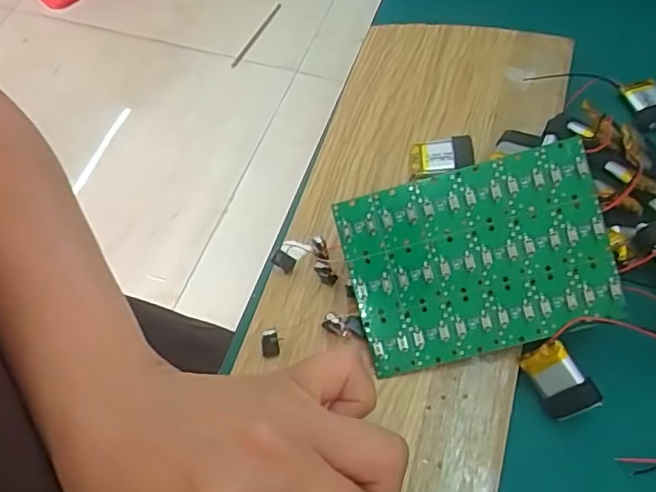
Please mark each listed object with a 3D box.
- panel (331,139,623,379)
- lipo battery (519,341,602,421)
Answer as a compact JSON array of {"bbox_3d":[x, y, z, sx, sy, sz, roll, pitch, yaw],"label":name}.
[{"bbox_3d":[0.064,0.007,0.254,0.107,0.004,0.078,-15,90,5],"label":"panel"},{"bbox_3d":[0.097,0.057,0.250,0.021,0.004,0.031,-38,79,26],"label":"lipo battery"}]

